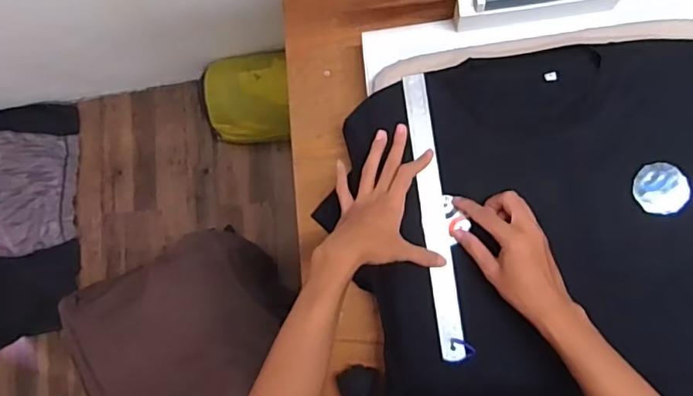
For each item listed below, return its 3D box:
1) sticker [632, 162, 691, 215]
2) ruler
[{"bbox_3d":[0.346,-0.011,0.569,0.053,0.004,0.055,-2,86,14],"label":"sticker"},{"bbox_3d":[0.101,0.020,0.601,0.028,0.009,0.328,-10,85,21],"label":"ruler"}]

